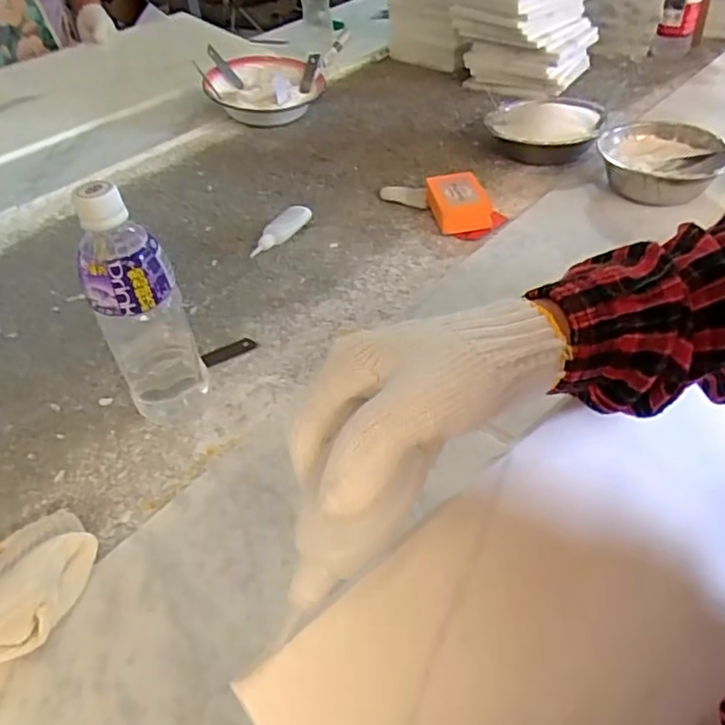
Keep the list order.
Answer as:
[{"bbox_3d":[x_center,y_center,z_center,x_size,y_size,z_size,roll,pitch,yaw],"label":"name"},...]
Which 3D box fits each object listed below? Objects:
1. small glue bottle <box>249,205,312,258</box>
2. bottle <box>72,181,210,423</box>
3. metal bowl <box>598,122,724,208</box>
[{"bbox_3d":[-0.098,-0.158,0.730,0.027,0.025,0.085,23,49,27],"label":"small glue bottle"},{"bbox_3d":[-0.177,-0.044,0.484,0.067,0.202,0.080,-23,45,-17],"label":"bottle"},{"bbox_3d":[0.356,-0.234,0.732,0.143,0.062,0.130,8,44,16],"label":"metal bowl"}]

